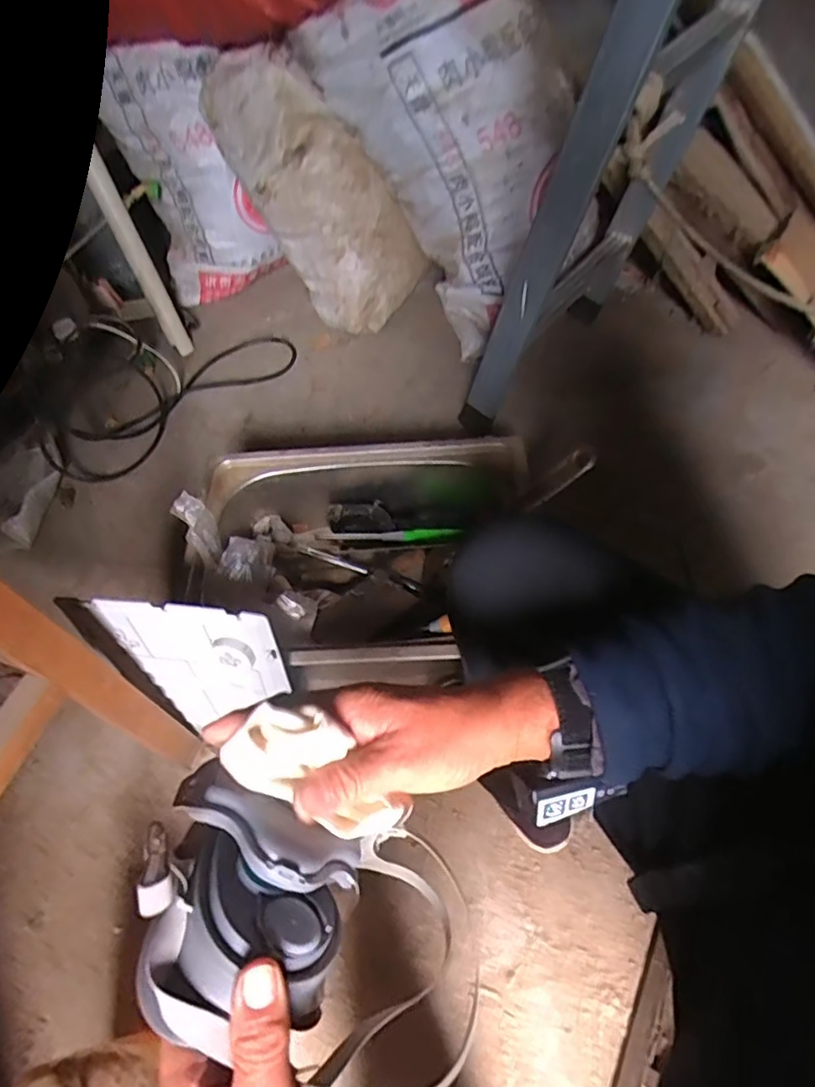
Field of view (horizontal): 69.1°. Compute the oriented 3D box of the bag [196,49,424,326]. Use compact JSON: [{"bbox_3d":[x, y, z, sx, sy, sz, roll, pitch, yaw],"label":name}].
[{"bbox_3d":[-0.184,-0.714,1.232,0.244,0.530,0.146,-4,50,39],"label":"bag"}]

